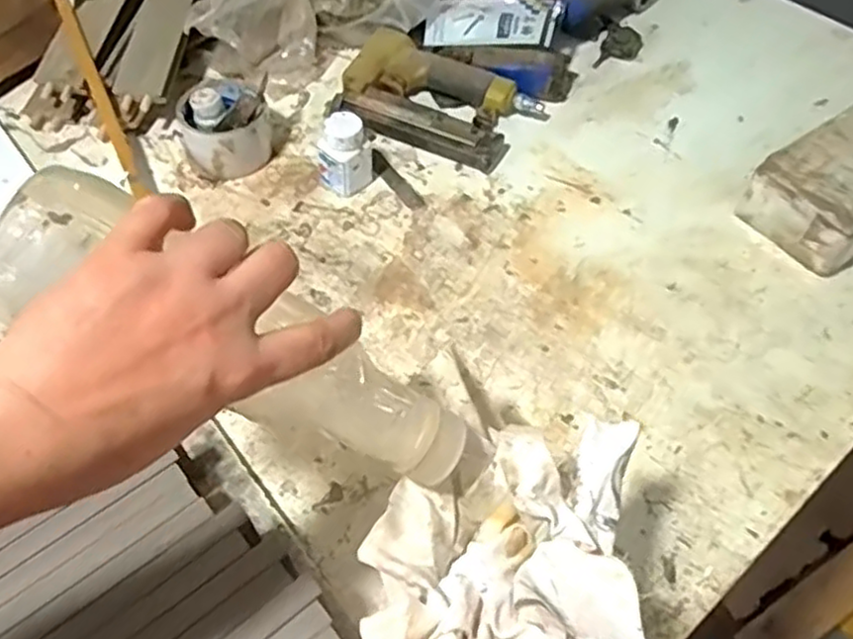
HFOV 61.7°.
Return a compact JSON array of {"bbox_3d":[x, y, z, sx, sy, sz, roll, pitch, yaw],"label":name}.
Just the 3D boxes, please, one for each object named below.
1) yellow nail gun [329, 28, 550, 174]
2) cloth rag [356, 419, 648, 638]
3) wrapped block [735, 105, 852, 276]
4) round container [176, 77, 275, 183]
[{"bbox_3d":[0.005,-0.221,0.728,0.199,0.044,0.129,27,58,17],"label":"yellow nail gun"},{"bbox_3d":[0.044,0.135,0.354,0.145,0.074,0.165,-6,55,-6],"label":"cloth rag"},{"bbox_3d":[0.390,-0.128,0.647,0.197,0.065,0.102,-32,61,-22],"label":"wrapped block"},{"bbox_3d":[-0.194,-0.190,0.687,0.083,0.066,0.084,1,55,-1],"label":"round container"}]

